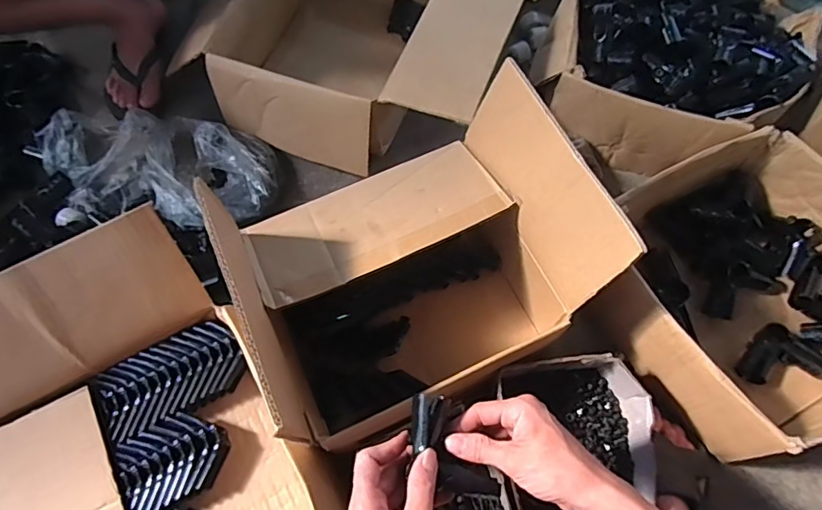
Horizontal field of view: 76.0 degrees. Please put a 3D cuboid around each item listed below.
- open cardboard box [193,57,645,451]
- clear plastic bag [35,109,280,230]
[{"bbox_3d":[0.007,0.016,0.628,0.360,0.279,0.268,-25,69,-7],"label":"open cardboard box"},{"bbox_3d":[-0.398,-0.137,0.808,0.387,0.079,0.185,9,69,6],"label":"clear plastic bag"}]

